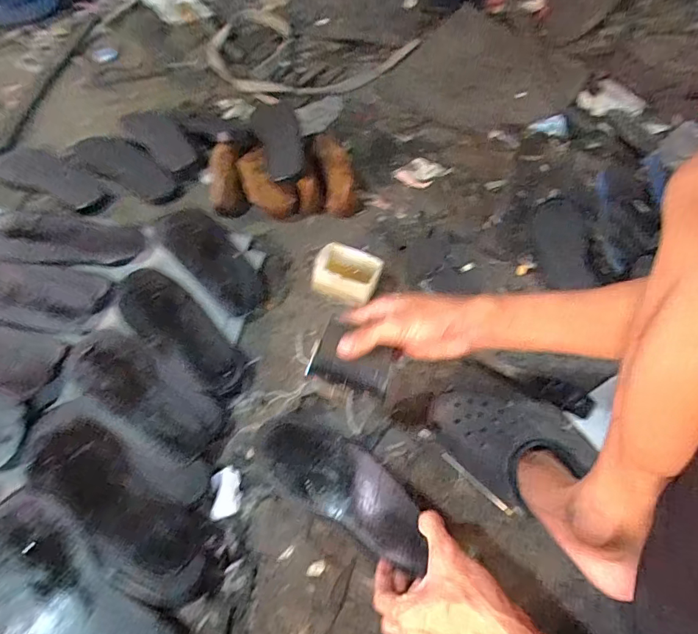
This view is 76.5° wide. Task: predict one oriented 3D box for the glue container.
[{"bbox_3d":[-0.003,-0.069,0.721,0.106,0.061,0.075,19,56,8],"label":"glue container"}]

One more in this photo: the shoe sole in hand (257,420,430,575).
[{"bbox_3d":[-0.008,0.192,0.520,0.231,0.039,0.089,25,56,29],"label":"shoe sole in hand"}]

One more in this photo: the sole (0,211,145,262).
[{"bbox_3d":[-0.475,-0.134,0.736,0.258,0.017,0.108,3,55,-3],"label":"sole"}]

